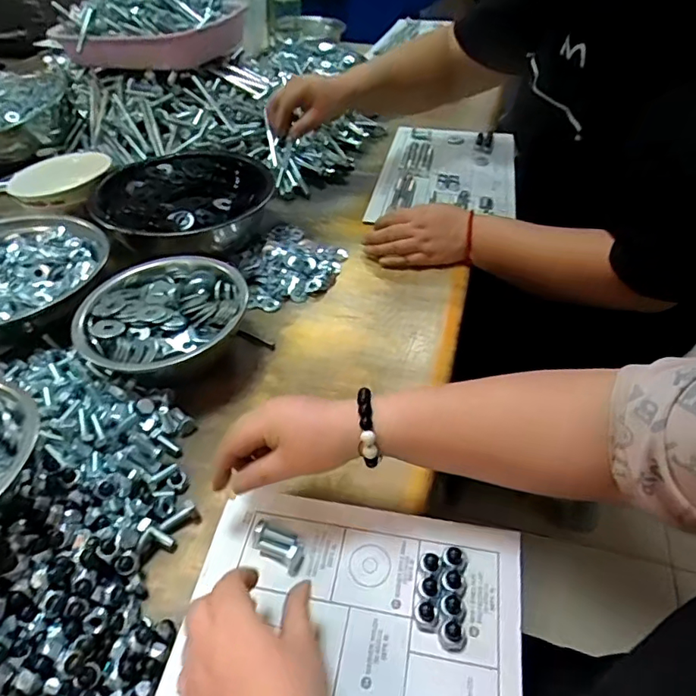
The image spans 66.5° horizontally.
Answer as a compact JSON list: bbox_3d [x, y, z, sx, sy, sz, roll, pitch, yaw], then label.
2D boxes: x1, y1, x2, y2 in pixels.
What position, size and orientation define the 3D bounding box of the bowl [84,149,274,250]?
[{"bbox_3d":[-0.219,-0.195,0.736,0.223,0.064,0.223,0,43,0],"label":"bowl"}]

